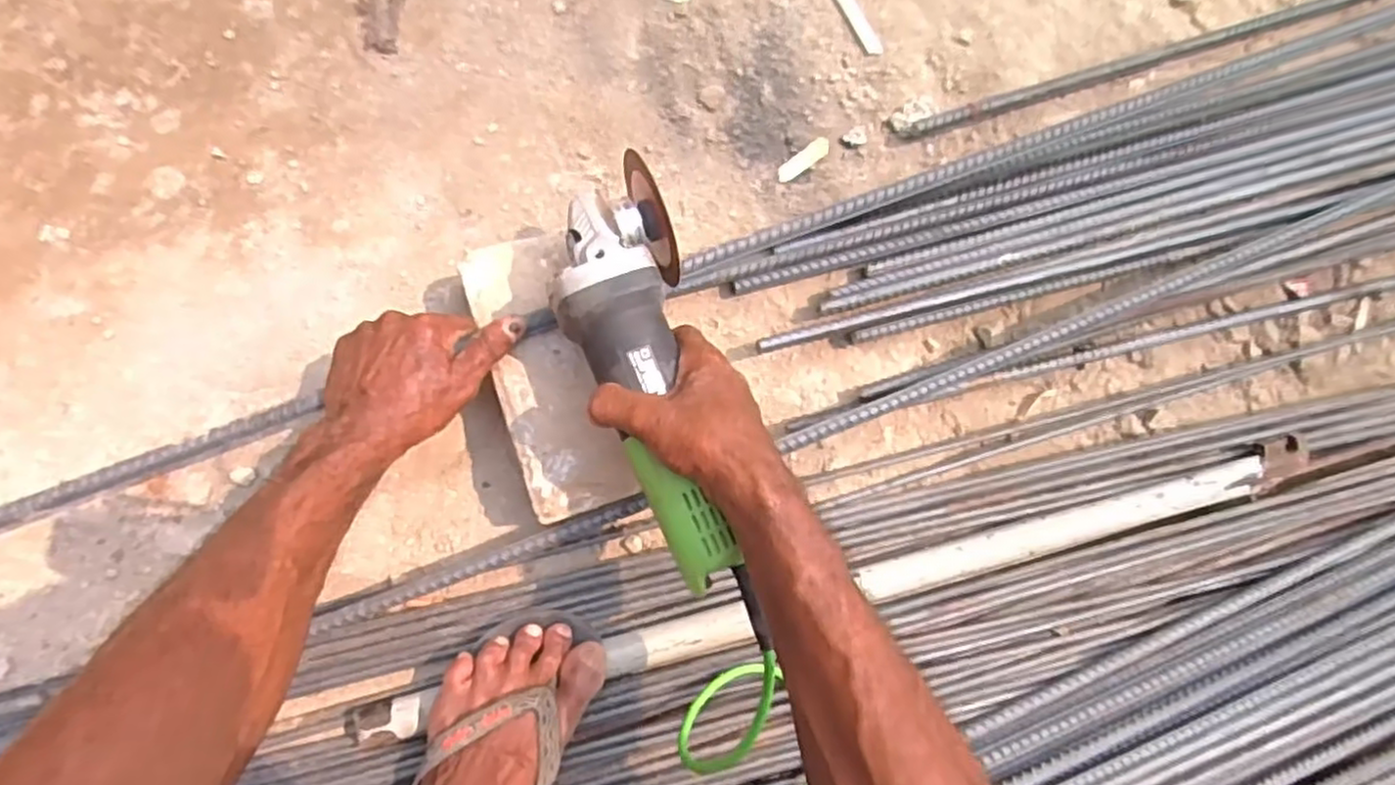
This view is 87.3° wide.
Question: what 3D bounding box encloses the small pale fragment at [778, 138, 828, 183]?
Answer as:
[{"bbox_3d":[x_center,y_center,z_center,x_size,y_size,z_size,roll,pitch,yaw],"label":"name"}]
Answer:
[{"bbox_3d":[0.095,-0.207,0.654,0.052,0.005,0.016,-36,89,11],"label":"small pale fragment"}]

